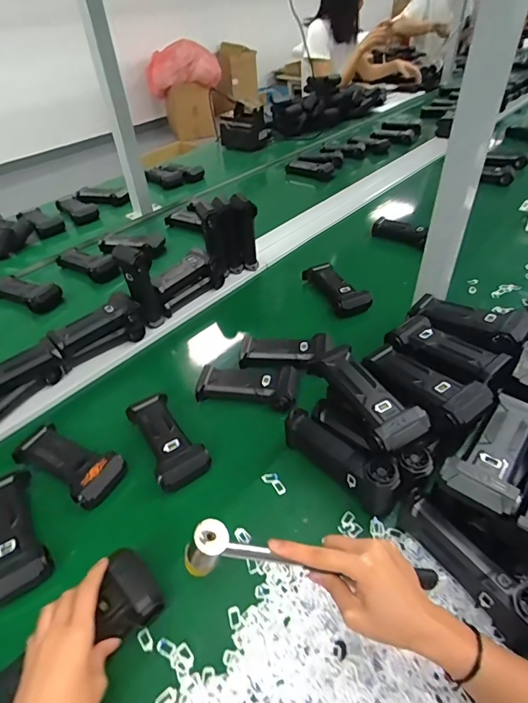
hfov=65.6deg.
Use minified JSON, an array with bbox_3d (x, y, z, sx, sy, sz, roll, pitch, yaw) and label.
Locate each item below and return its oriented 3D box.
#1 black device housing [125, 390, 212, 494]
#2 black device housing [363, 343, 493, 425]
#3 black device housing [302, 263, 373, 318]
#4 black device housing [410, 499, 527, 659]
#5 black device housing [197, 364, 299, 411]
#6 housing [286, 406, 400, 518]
[{"bbox_3d":[-0.143,0.119,0.584,0.069,0.032,0.160,-28,46,-22],"label":"black device housing"},{"bbox_3d":[0.196,0.035,0.518,0.068,0.039,0.163,-28,47,-23],"label":"black device housing"},{"bbox_3d":[0.149,-0.127,0.831,0.065,0.033,0.165,-20,45,-17],"label":"black device housing"},{"bbox_3d":[0.209,0.215,0.408,0.038,0.066,0.142,-24,45,-19],"label":"black device housing"},{"bbox_3d":[-0.025,0.055,0.654,0.151,0.042,0.064,5,43,12],"label":"black device housing"},{"bbox_3d":[0.096,0.134,0.510,0.163,0.064,0.044,29,53,33],"label":"housing"}]

